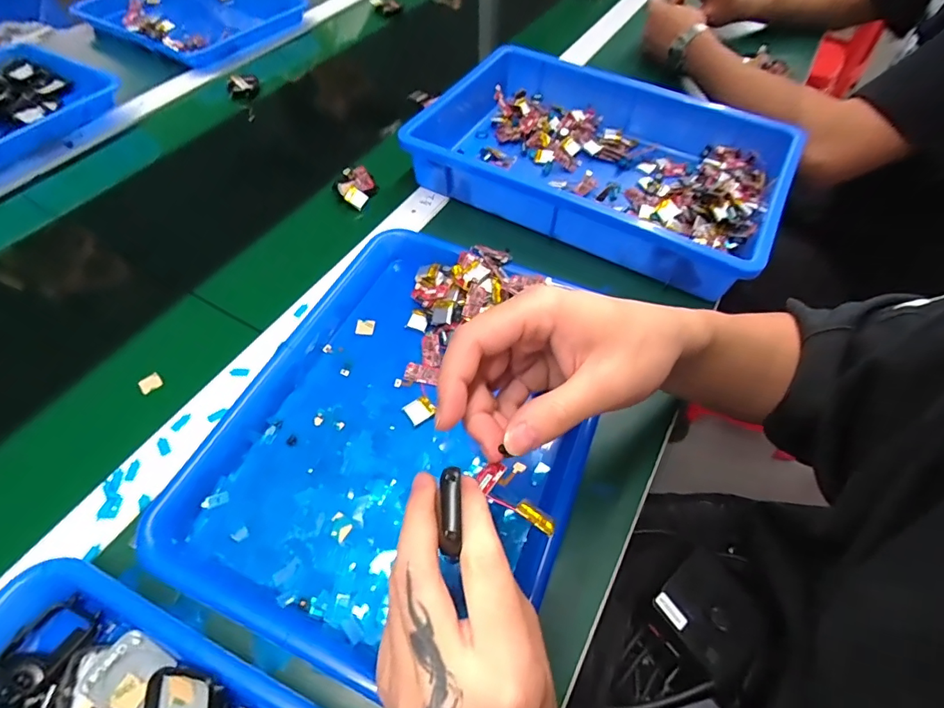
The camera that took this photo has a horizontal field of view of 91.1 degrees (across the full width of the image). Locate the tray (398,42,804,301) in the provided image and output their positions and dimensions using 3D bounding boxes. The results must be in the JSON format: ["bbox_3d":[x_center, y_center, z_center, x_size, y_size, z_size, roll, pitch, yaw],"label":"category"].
[{"bbox_3d":[0.129,-0.228,0.527,0.404,0.064,0.250,26,60,15],"label":"tray"}]

